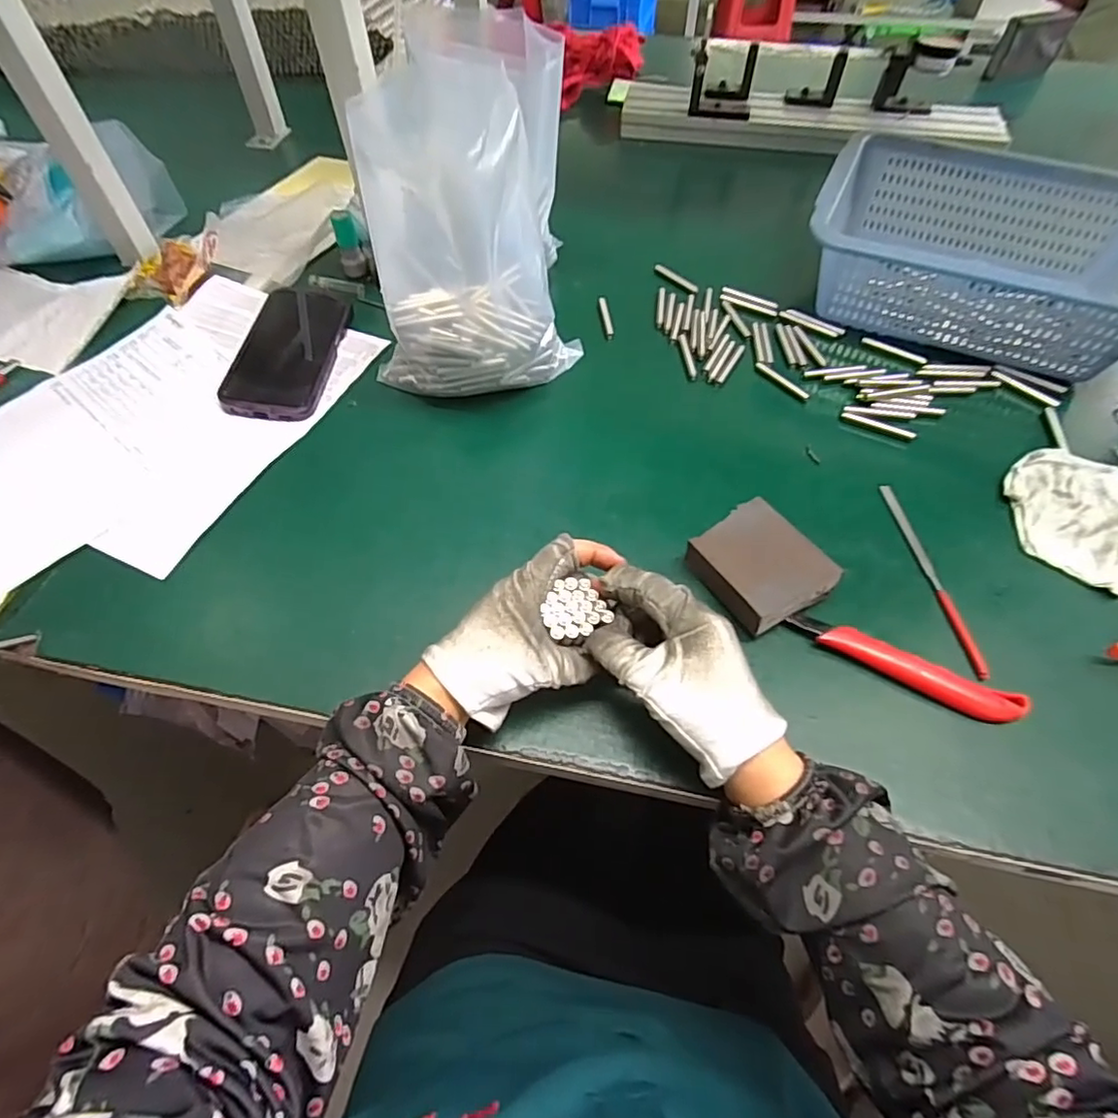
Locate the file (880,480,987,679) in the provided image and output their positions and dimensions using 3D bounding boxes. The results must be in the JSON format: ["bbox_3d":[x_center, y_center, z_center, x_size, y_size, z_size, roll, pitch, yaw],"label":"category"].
[{"bbox_3d":[0.258,0.009,0.414,0.009,0.005,0.156,-5,57,-3],"label":"file"}]

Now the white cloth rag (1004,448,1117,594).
[{"bbox_3d":[0.383,-0.034,0.435,0.100,0.021,0.106,-35,63,-20],"label":"white cloth rag"}]

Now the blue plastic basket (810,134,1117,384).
[{"bbox_3d":[0.392,-0.290,0.556,0.287,0.095,0.214,25,60,16],"label":"blue plastic basket"}]

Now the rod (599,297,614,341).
[{"bbox_3d":[0.046,-0.235,0.582,0.008,0.005,0.061,-6,57,-3],"label":"rod"}]

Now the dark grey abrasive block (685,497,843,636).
[{"bbox_3d":[0.133,0.007,0.406,0.073,0.030,0.079,-26,60,-16],"label":"dark grey abrasive block"}]

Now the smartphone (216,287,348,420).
[{"bbox_3d":[-0.246,-0.191,0.545,0.080,0.017,0.170,0,57,0],"label":"smartphone"}]

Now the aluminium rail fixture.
[{"bbox_3d":[0.326,-0.590,0.766,0.485,0.087,0.122,9,57,6],"label":"aluminium rail fixture"}]

